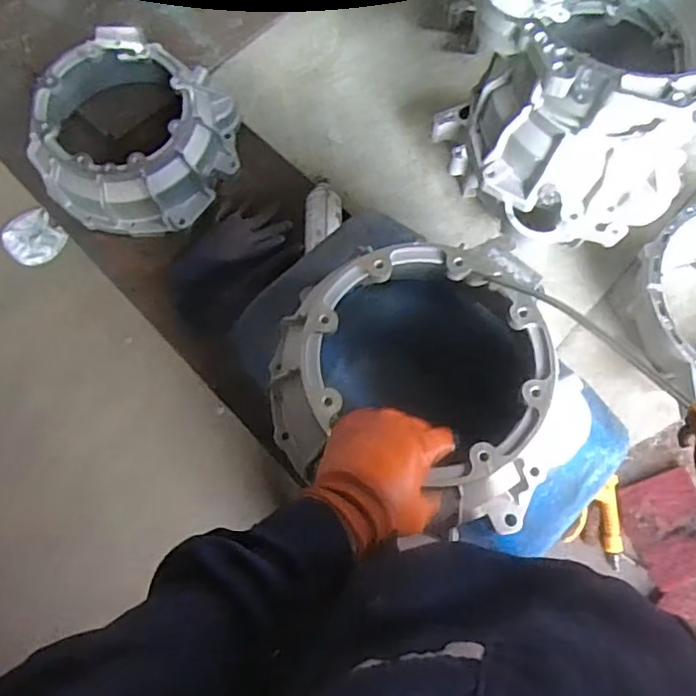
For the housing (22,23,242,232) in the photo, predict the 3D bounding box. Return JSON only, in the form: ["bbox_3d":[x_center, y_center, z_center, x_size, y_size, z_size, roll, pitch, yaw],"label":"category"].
[{"bbox_3d":[-0.335,-0.349,0.959,0.276,0.138,0.309,12,72,2],"label":"housing"}]

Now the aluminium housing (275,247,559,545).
[{"bbox_3d":[0.063,0.036,0.608,0.275,0.106,0.292,-1,72,-3],"label":"aluminium housing"}]

